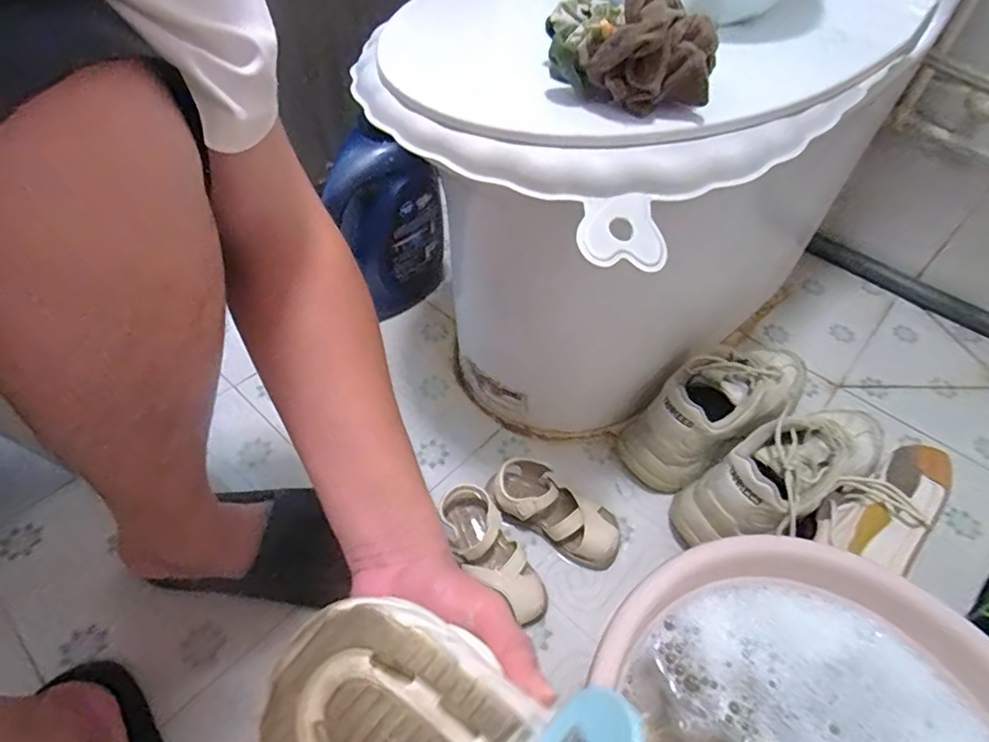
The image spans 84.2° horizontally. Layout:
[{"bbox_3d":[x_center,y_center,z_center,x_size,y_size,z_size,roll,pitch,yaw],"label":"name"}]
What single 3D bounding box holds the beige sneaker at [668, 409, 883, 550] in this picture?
[{"bbox_3d":[0.337,0.115,0.620,0.269,0.118,0.086,-20,53,-20],"label":"beige sneaker"}]

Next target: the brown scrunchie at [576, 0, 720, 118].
[{"bbox_3d":[0.101,-0.202,0.339,0.073,0.062,0.062,37,56,25],"label":"brown scrunchie"}]

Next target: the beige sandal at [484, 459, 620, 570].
[{"bbox_3d":[0.068,0.155,0.610,0.154,0.047,0.072,23,51,16],"label":"beige sandal"}]

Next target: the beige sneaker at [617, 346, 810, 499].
[{"bbox_3d":[0.285,0.039,0.683,0.274,0.120,0.095,-26,55,-24],"label":"beige sneaker"}]

